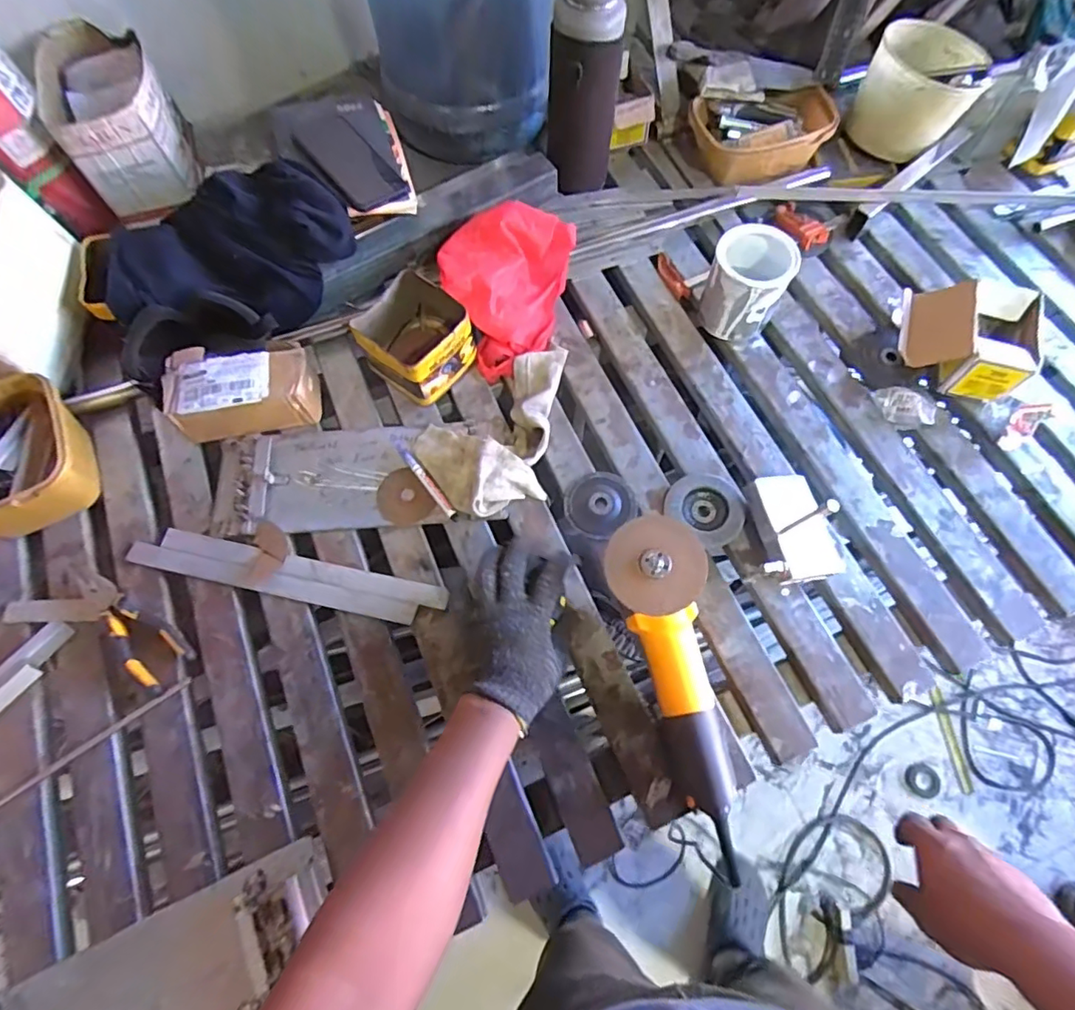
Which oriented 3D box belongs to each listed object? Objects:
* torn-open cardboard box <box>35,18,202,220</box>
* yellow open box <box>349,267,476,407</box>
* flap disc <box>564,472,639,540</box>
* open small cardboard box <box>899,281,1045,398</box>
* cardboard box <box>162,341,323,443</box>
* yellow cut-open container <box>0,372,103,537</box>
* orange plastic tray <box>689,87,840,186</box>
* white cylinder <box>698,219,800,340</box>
[{"bbox_3d":[-0.564,-0.516,0.784,0.129,0.159,0.209,-22,69,-7],"label":"torn-open cardboard box"},{"bbox_3d":[-0.155,-0.216,0.742,0.123,0.076,0.131,37,73,14],"label":"yellow open box"},{"bbox_3d":[0.075,-0.002,0.708,0.082,0.018,0.079,0,68,1],"label":"flap disc"},{"bbox_3d":[0.556,-0.216,0.744,0.150,0.079,0.153,17,70,8],"label":"open small cardboard box"},{"bbox_3d":[-0.370,-0.145,0.710,0.172,0.065,0.088,-11,69,-3],"label":"cardboard box"},{"bbox_3d":[-0.615,-0.051,0.663,0.179,0.091,0.178,-14,79,-12],"label":"yellow cut-open container"},{"bbox_3d":[0.341,-0.558,0.863,0.192,0.067,0.134,-12,69,-4],"label":"orange plastic tray"},{"bbox_3d":[0.278,-0.297,0.758,0.101,0.114,0.117,30,72,11],"label":"white cylinder"}]

